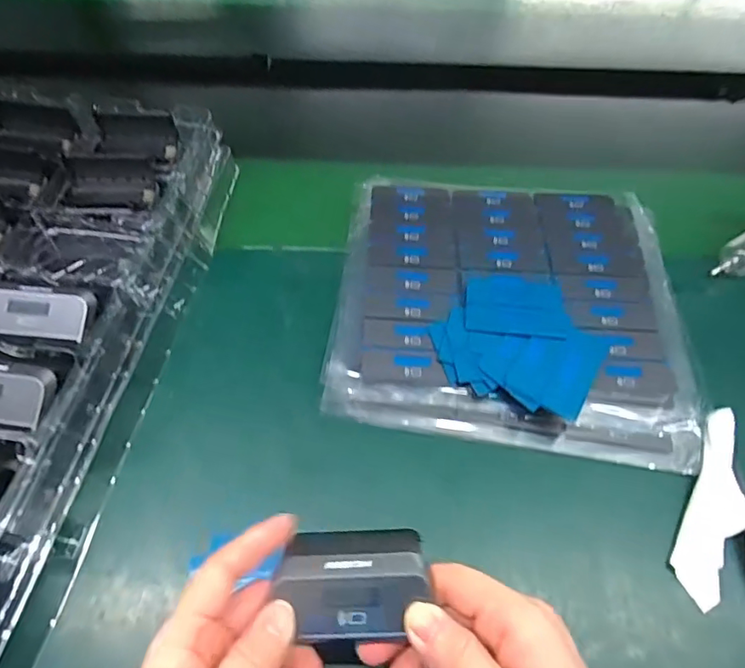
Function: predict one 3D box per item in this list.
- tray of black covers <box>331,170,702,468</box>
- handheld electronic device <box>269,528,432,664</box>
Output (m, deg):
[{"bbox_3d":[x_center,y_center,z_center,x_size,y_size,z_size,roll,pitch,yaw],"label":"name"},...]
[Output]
[{"bbox_3d":[0.107,-0.029,0.408,0.262,0.034,0.243,6,54,2],"label":"tray of black covers"},{"bbox_3d":[-0.009,0.119,0.233,0.065,0.018,0.050,-1,53,-2],"label":"handheld electronic device"}]

